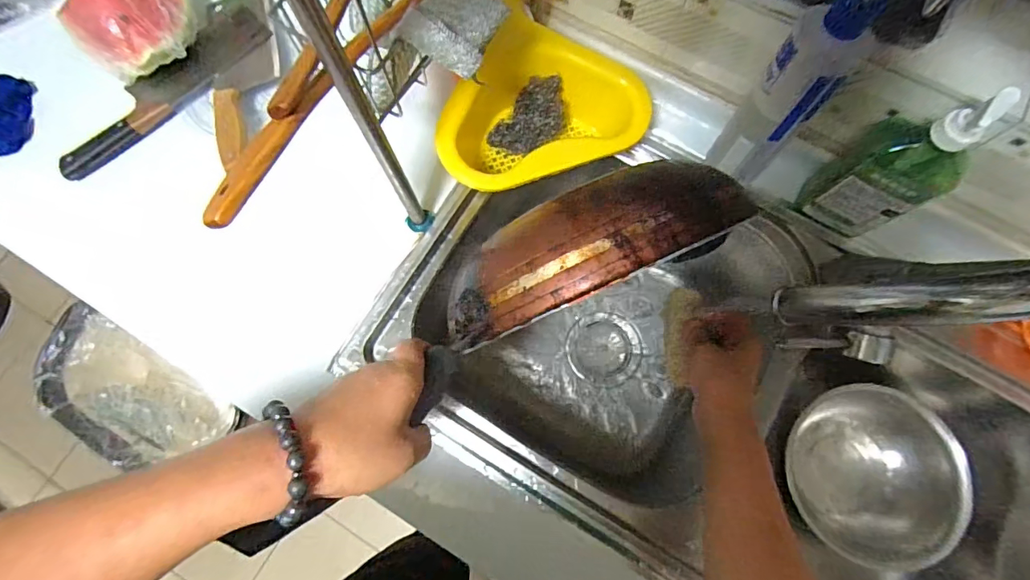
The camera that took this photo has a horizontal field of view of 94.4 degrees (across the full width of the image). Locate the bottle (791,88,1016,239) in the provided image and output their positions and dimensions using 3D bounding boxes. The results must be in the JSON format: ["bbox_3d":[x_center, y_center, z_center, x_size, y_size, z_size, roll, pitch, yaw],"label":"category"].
[{"bbox_3d":[0.358,-0.118,0.450,0.062,0.205,0.086,-31,77,-7],"label":"bottle"}]

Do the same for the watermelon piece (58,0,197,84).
[{"bbox_3d":[-0.447,-0.310,0.559,0.139,0.069,0.108,-33,78,-8],"label":"watermelon piece"}]

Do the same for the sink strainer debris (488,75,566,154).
[{"bbox_3d":[0.018,-0.191,0.542,0.058,0.048,0.096,41,79,10],"label":"sink strainer debris"}]

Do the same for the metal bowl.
[{"bbox_3d":[0.449,0.238,0.613,0.187,0.101,0.208,-12,76,-3],"label":"metal bowl"}]

